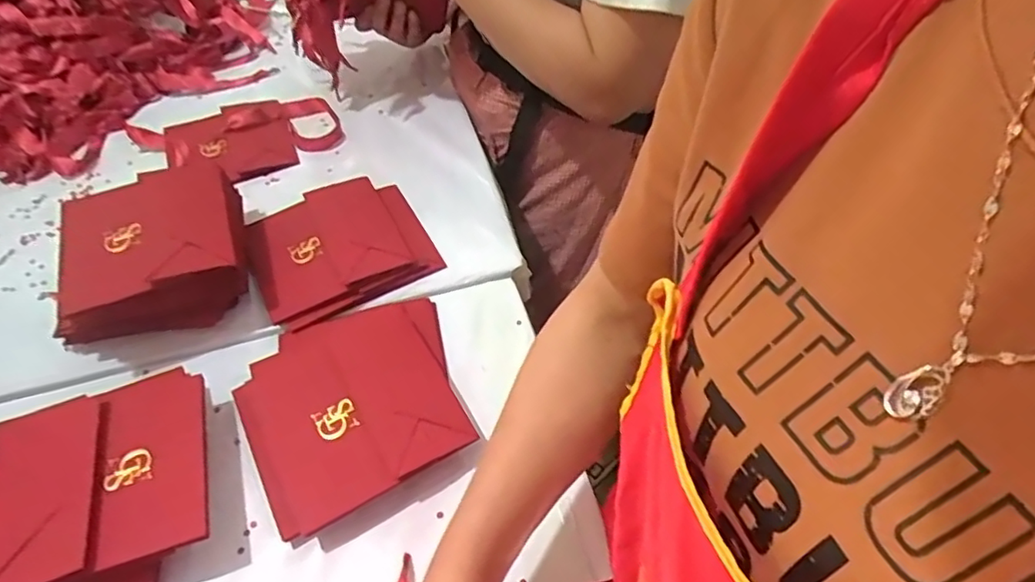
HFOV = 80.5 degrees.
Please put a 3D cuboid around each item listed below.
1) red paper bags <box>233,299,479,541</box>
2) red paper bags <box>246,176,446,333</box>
[{"bbox_3d":[-0.131,0.084,0.496,0.170,0.036,0.179,-25,54,-17],"label":"red paper bags"},{"bbox_3d":[-0.177,-0.047,0.604,0.164,0.025,0.154,-23,54,-15],"label":"red paper bags"}]

